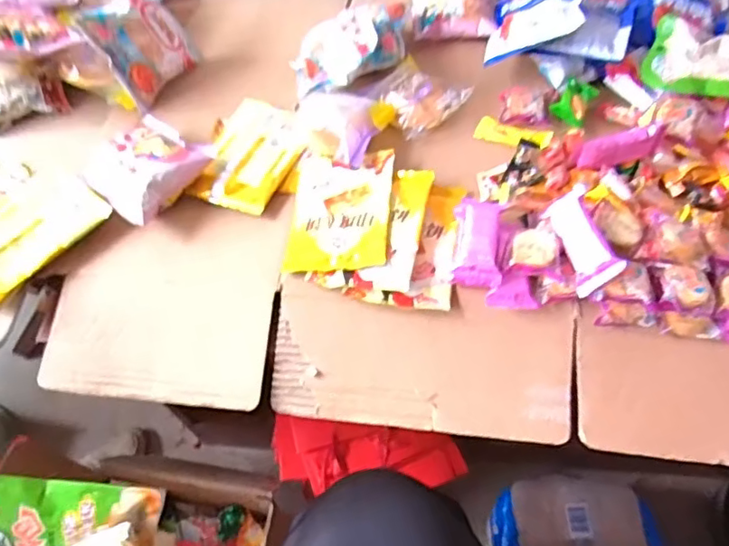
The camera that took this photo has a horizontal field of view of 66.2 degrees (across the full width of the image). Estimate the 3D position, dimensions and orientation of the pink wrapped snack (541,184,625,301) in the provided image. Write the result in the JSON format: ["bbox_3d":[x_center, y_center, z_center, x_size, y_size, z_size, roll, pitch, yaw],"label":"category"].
[{"bbox_3d":[0.202,-0.031,0.518,0.019,0.046,0.096,13,50,-44],"label":"pink wrapped snack"}]

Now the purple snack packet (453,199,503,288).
[{"bbox_3d":[0.110,-0.029,0.541,0.043,0.029,0.083,4,56,5],"label":"purple snack packet"}]

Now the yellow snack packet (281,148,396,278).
[{"bbox_3d":[-0.024,-0.068,0.583,0.105,0.017,0.150,1,56,4],"label":"yellow snack packet"}]

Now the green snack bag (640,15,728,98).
[{"bbox_3d":[0.401,-0.245,0.648,0.149,0.043,0.118,8,56,8],"label":"green snack bag"}]

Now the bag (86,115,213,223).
[{"bbox_3d":[-0.237,-0.114,0.608,0.104,0.051,0.111,32,63,22],"label":"bag"}]

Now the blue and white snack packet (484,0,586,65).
[{"bbox_3d":[0.214,-0.336,0.696,0.117,0.022,0.165,-12,47,33],"label":"blue and white snack packet"}]

